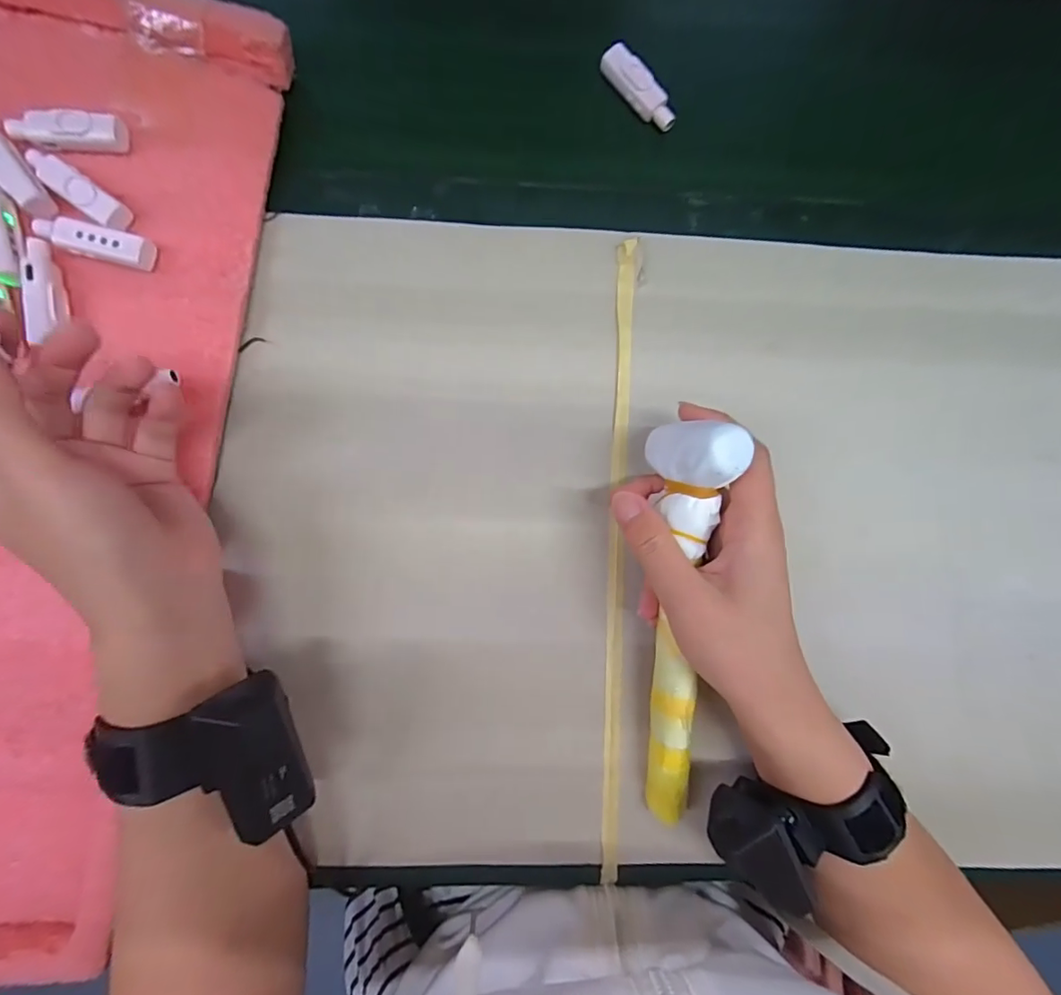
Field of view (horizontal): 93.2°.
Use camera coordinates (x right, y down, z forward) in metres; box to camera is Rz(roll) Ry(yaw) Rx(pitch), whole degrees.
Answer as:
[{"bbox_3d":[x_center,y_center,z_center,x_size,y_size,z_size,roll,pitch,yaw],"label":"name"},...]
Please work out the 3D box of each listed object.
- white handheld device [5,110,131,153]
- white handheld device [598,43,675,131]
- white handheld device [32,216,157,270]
[{"bbox_3d":[-0.247,-0.195,0.268,0.053,0.018,0.016,2,89,-5],"label":"white handheld device"},{"bbox_3d":[0.068,-0.252,0.309,0.018,0.009,0.058,-44,92,-4],"label":"white handheld device"},{"bbox_3d":[-0.230,-0.135,0.264,0.056,0.008,0.017,14,88,-4],"label":"white handheld device"}]

